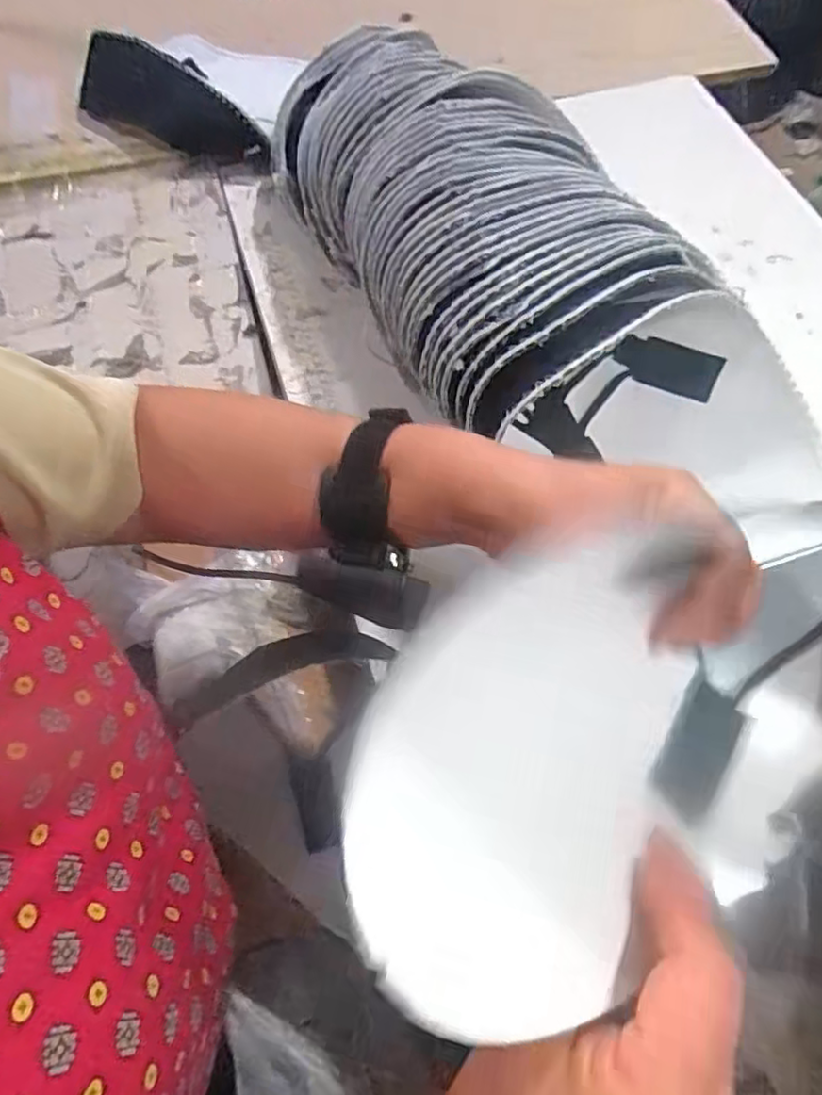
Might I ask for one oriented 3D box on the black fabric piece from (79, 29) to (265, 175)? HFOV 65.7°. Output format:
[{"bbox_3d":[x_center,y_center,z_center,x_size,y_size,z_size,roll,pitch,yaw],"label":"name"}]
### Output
[{"bbox_3d":[-0.222,-0.424,0.609,0.212,0.053,0.070,24,66,11],"label":"black fabric piece"}]

